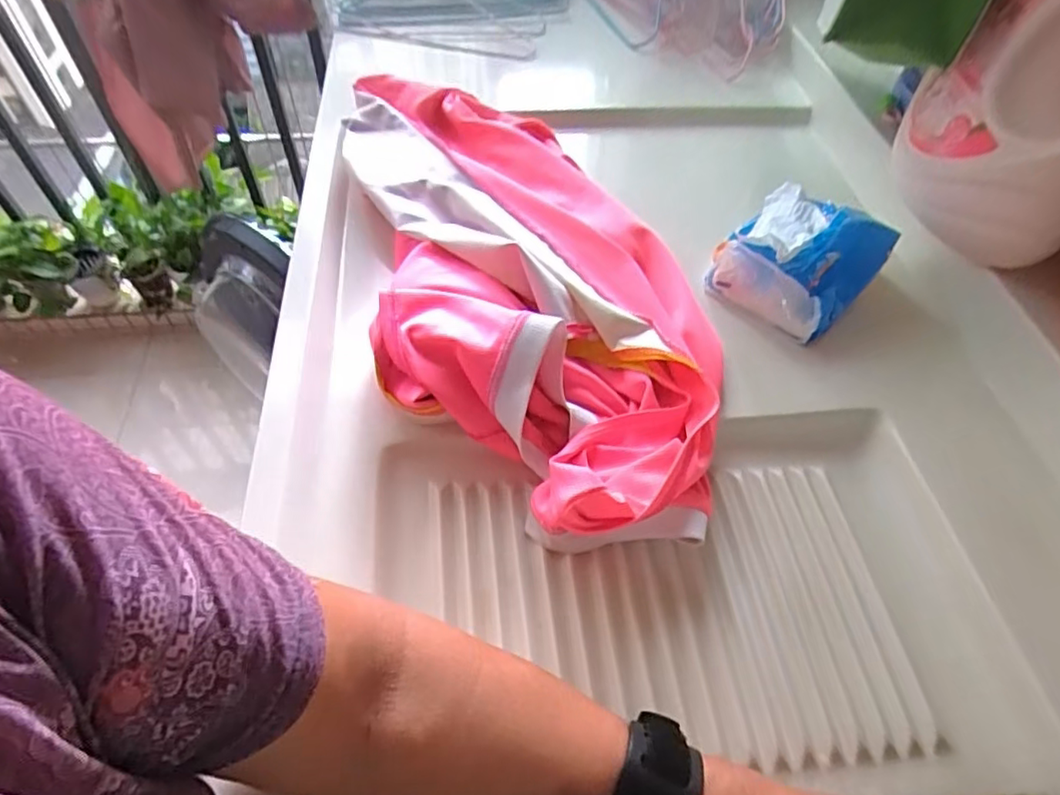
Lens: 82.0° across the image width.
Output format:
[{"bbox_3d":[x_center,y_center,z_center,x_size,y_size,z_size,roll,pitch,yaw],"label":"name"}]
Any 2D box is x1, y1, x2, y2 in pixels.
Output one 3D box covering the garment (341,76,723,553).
[{"bbox_3d":[-0.012,-0.123,0.494,0.239,0.060,0.518,-10,54,-11],"label":"garment"}]

